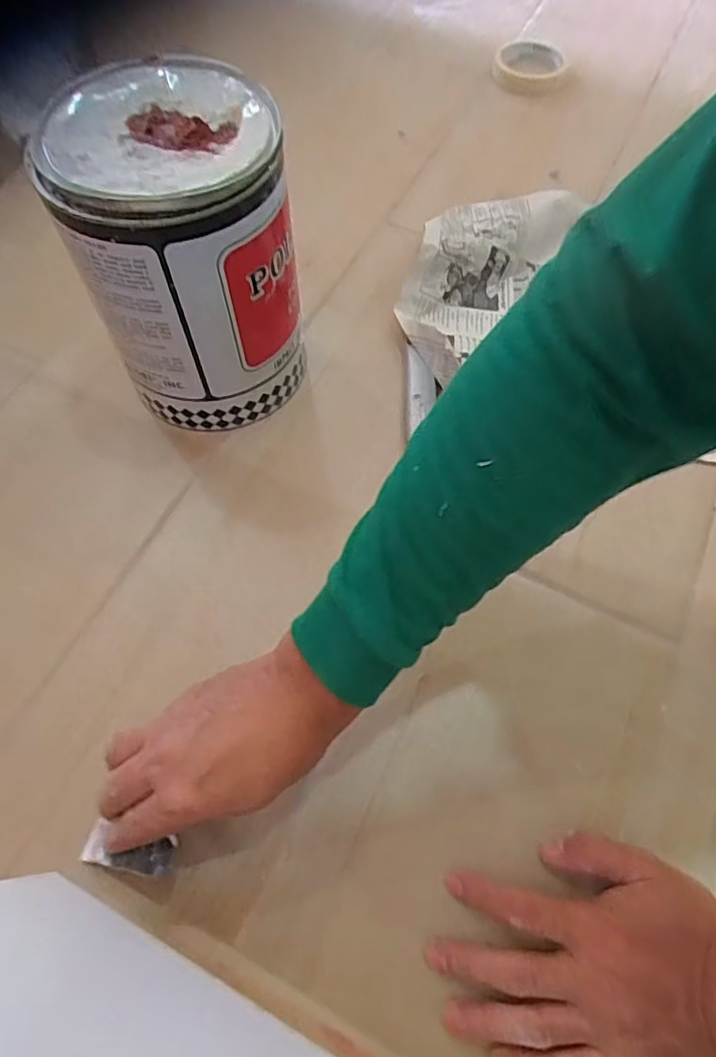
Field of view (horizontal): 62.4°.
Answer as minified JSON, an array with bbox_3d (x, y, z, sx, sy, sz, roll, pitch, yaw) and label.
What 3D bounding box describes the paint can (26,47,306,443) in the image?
[{"bbox_3d":[-0.132,-0.208,0.473,0.148,0.214,0.162,-20,65,-9],"label":"paint can"}]

